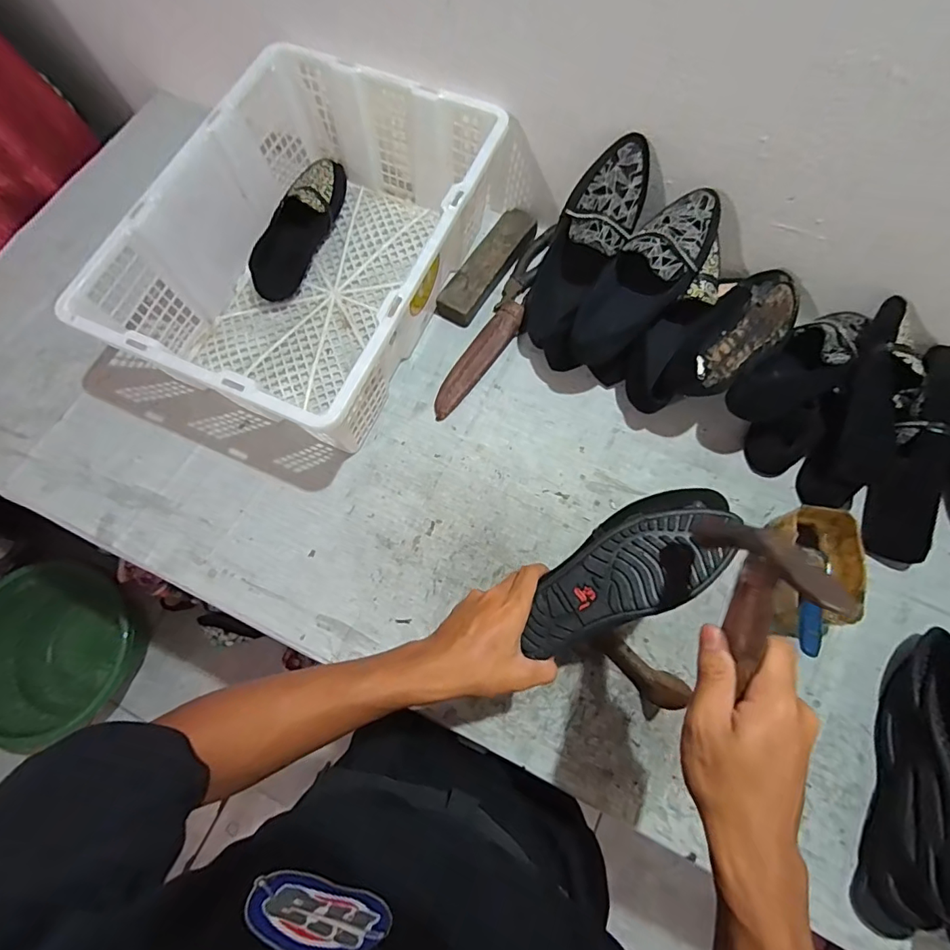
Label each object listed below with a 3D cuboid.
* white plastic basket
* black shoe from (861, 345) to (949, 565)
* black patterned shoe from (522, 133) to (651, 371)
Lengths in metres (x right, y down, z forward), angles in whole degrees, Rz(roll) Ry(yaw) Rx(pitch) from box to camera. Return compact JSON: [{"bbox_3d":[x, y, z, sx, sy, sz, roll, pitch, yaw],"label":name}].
[{"bbox_3d":[-0.205,-0.285,0.660,0.343,0.169,0.465,22,73,8],"label":"white plastic basket"},{"bbox_3d":[0.505,-0.023,0.585,0.059,0.071,0.252,8,99,3],"label":"black shoe"},{"bbox_3d":[0.136,-0.275,0.629,0.100,0.068,0.269,27,111,9],"label":"black patterned shoe"}]

